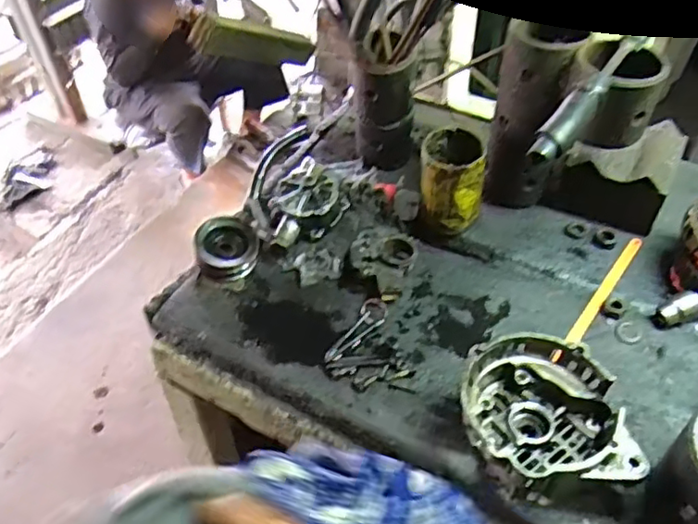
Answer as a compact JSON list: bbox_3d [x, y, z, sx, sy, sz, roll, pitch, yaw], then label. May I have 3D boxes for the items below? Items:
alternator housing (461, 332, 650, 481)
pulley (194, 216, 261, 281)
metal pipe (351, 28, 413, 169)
[{"bbox_3d":[0.176,0.146,0.579,0.141,0.077,0.138,-5,47,-3],"label":"alternator housing"},{"bbox_3d":[-0.148,-0.018,0.753,0.078,0.031,0.075,9,66,-21],"label":"pulley"},{"bbox_3d":[0.047,-0.208,0.810,0.078,0.159,0.081,0,47,2],"label":"metal pipe"}]

